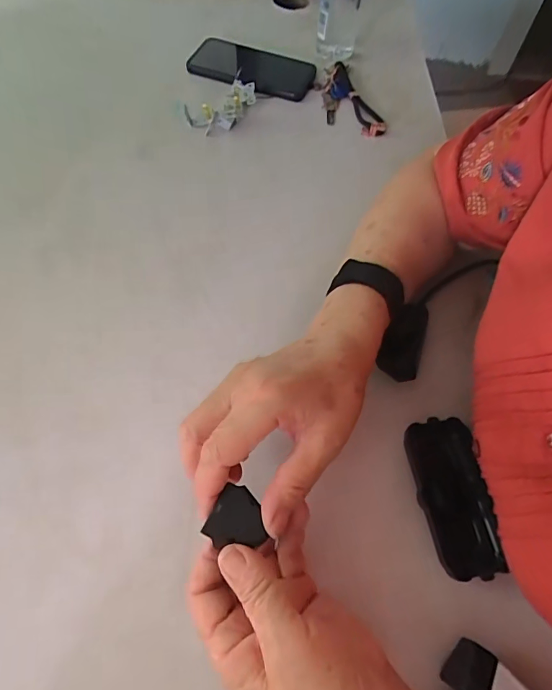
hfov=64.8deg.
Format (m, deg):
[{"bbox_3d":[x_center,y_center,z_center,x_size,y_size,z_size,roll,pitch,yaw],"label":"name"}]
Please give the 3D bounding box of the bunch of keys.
[{"bbox_3d":[0.092,-0.327,0.576,0.063,0.016,0.142,-9,63,-9],"label":"bunch of keys"}]

